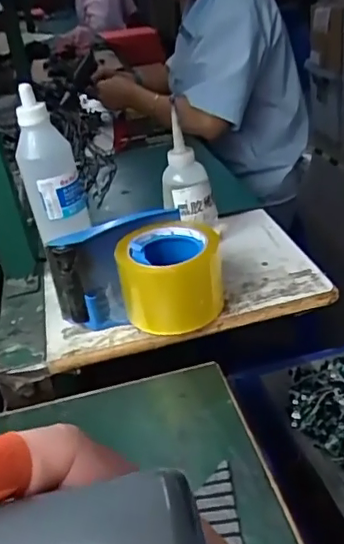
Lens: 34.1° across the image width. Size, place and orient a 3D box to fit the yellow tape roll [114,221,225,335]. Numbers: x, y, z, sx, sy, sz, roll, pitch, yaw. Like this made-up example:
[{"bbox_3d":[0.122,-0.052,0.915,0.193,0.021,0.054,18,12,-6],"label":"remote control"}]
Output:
[{"bbox_3d":[0.000,0.003,0.566,0.101,0.077,0.093,-4,30,6],"label":"yellow tape roll"}]

